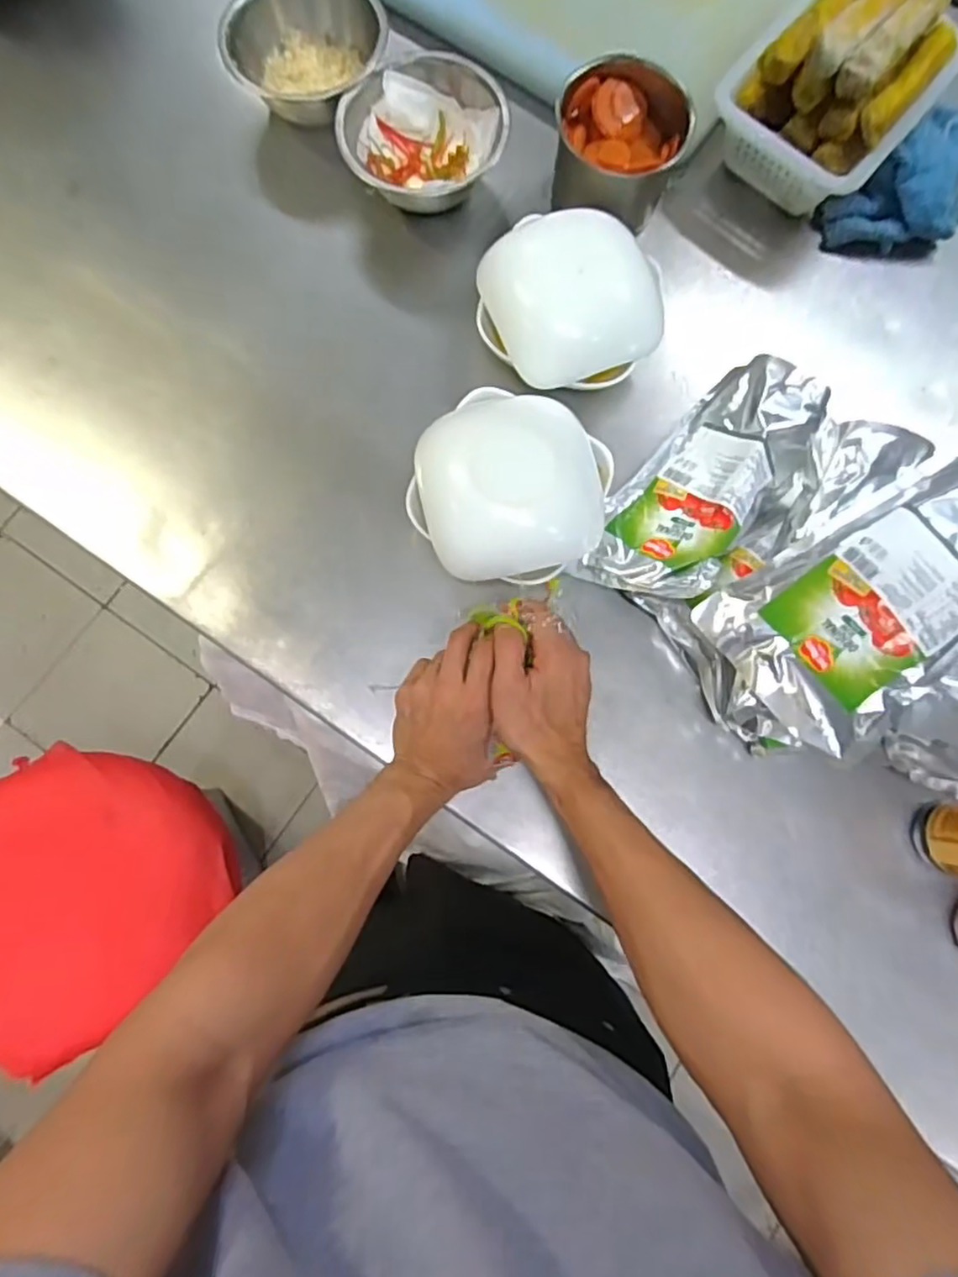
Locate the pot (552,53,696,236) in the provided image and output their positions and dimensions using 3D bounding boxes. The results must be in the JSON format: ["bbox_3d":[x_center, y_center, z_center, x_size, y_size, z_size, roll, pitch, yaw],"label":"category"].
[{"bbox_3d":[0.126,-0.446,0.610,0.117,0.102,0.093,6,80,0],"label":"pot"}]

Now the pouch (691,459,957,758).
[{"bbox_3d":[0.311,-0.026,0.488,0.266,0.047,0.144,-30,80,5],"label":"pouch"}]

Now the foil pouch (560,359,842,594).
[{"bbox_3d":[0.204,-0.125,0.566,0.128,0.080,0.239,40,82,5],"label":"foil pouch"}]

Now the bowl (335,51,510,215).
[{"bbox_3d":[-0.053,-0.475,0.615,0.152,0.067,0.120,6,80,0],"label":"bowl"}]

